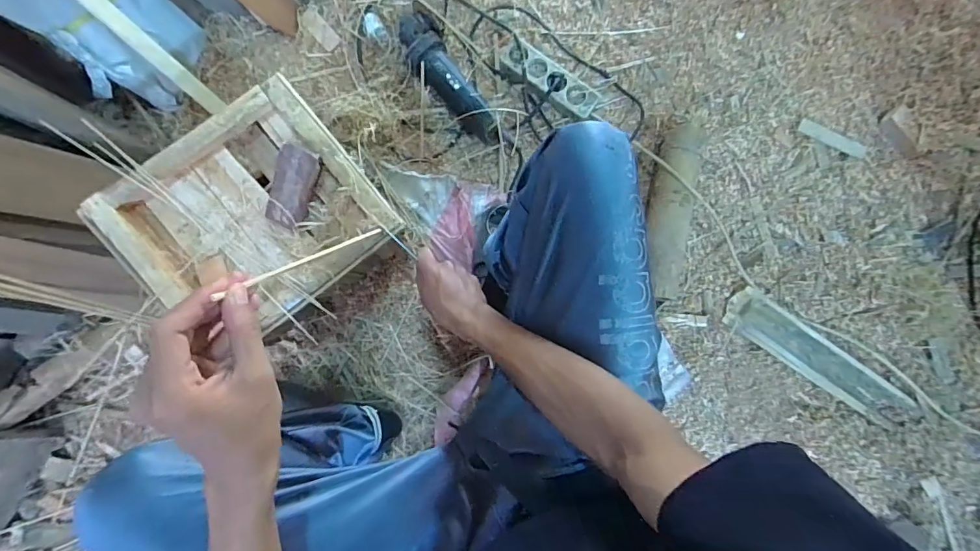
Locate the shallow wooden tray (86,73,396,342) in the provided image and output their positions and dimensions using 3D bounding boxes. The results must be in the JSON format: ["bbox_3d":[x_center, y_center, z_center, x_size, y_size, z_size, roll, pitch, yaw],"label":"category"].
[{"bbox_3d":[-0.301,-0.071,0.603,0.292,0.062,0.252,-39,89,-6],"label":"shallow wooden tray"}]

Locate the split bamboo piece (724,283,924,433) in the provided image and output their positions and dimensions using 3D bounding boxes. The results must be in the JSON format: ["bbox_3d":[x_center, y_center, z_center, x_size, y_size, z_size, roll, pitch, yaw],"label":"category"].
[{"bbox_3d":[0.643,0.163,0.902,0.406,0.035,0.085,34,84,-1],"label":"split bamboo piece"}]

